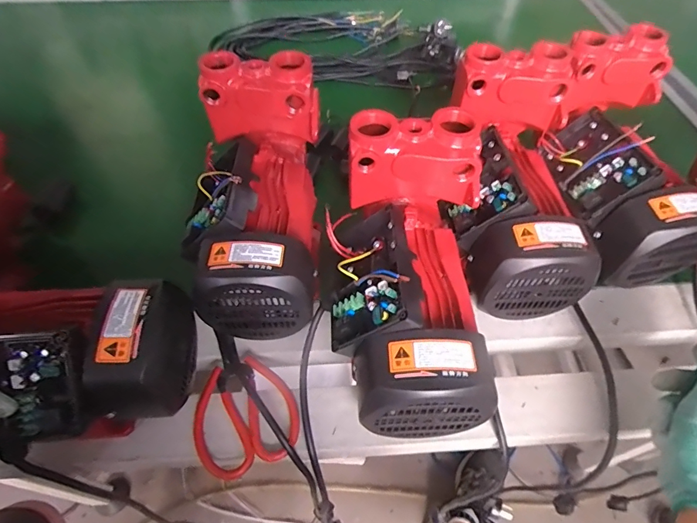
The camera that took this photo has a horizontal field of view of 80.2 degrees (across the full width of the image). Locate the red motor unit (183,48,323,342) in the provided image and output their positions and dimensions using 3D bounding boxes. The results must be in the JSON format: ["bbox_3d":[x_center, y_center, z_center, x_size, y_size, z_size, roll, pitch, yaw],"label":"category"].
[{"bbox_3d":[-0.103,-0.063,0.440,0.136,0.108,0.279,-1,77,0],"label":"red motor unit"}]

